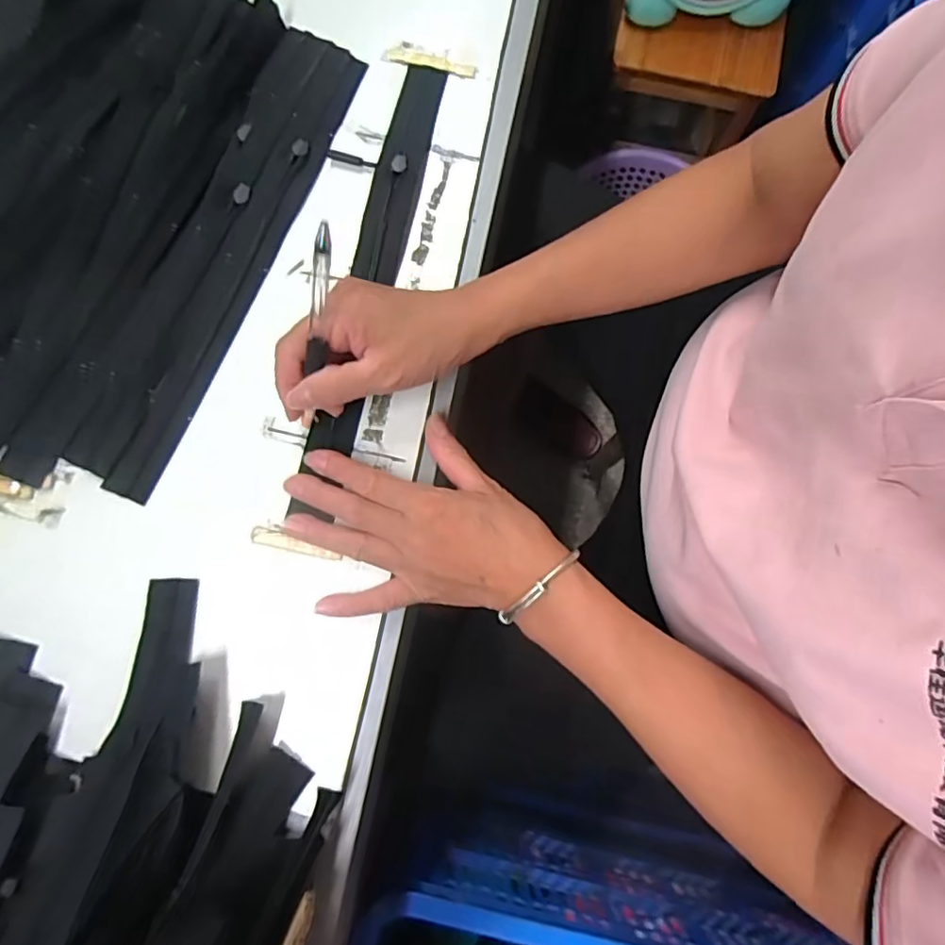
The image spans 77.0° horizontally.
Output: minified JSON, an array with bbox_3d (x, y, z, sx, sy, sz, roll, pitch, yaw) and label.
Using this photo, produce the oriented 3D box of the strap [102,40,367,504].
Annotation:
[{"bbox_3d":[-0.161,-0.147,0.411,0.038,0.010,0.350,22,83,-6],"label":"strap"}]

